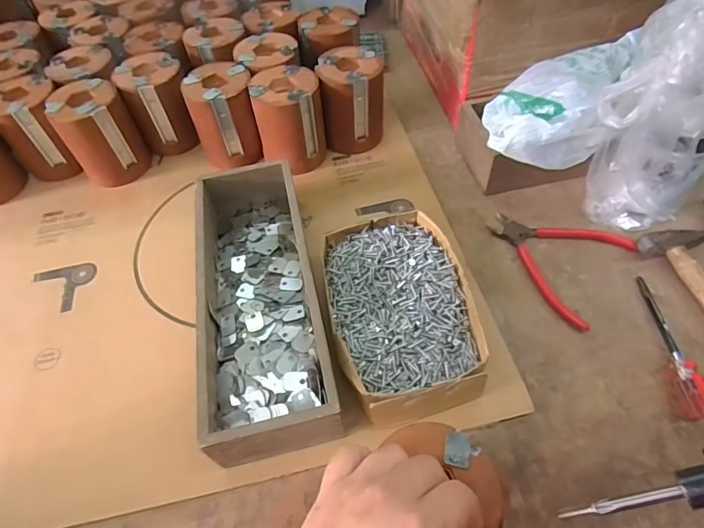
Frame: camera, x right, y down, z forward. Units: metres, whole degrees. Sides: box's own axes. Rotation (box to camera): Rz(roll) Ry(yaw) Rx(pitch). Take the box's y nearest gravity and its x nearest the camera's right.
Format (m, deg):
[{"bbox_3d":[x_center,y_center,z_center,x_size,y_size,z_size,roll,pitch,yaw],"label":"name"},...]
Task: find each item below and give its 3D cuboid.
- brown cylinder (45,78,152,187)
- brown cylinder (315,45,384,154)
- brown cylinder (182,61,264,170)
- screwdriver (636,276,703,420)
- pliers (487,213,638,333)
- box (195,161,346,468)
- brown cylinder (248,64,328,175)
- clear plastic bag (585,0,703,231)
[{"bbox_3d":[-0.302,-0.158,0.548,0.076,0.097,0.082,-28,59,-15],"label":"brown cylinder"},{"bbox_3d":[0.001,-0.200,0.557,0.075,0.099,0.077,-4,55,0],"label":"brown cylinder"},{"bbox_3d":[-0.154,-0.182,0.555,0.074,0.095,0.081,-11,56,-5],"label":"brown cylinder"},{"bbox_3d":[0.284,0.064,0.400,0.022,0.024,0.138,0,56,3],"label":"screwdriver"},{"bbox_3d":[0.209,-0.013,0.467,0.118,0.011,0.136,-38,62,-21],"label":"pliers"},{"bbox_3d":[-0.085,0.027,0.420,0.099,0.070,0.287,-12,56,-5],"label":"box"},{"bbox_3d":[-0.074,-0.171,0.543,0.077,0.097,0.086,-11,56,-5],"label":"brown cylinder"},{"bbox_3d":[0.287,-0.137,0.403,0.102,0.263,0.131,36,64,24],"label":"clear plastic bag"}]

